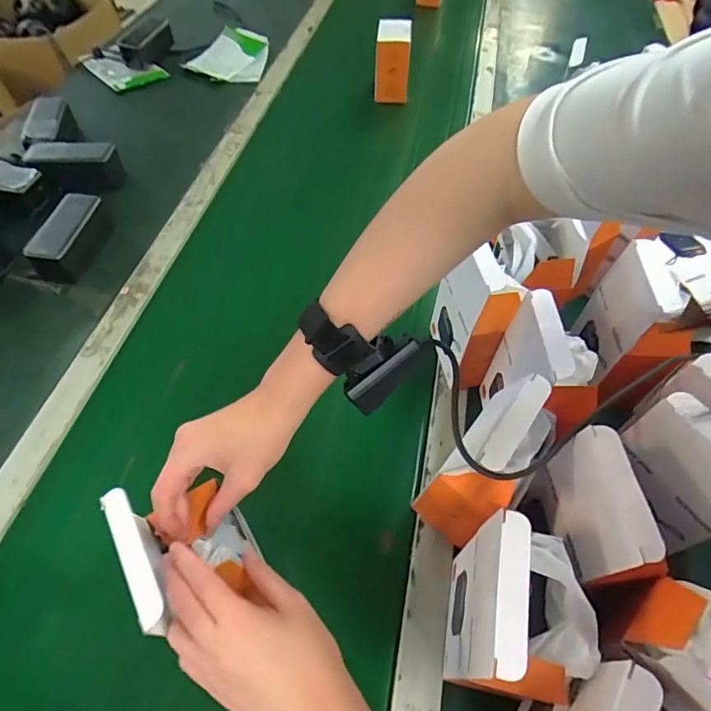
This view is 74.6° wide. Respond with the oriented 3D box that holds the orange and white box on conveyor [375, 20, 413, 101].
[{"bbox_3d":[0.076,-0.572,0.913,0.072,0.118,0.096,4,55,4],"label":"orange and white box on conveyor"}]

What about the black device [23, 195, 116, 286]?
[{"bbox_3d":[-0.400,-0.165,0.660,0.059,0.057,0.140,5,55,4],"label":"black device"}]

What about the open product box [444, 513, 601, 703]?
[{"bbox_3d":[0.119,0.195,0.346,0.079,0.171,0.096,12,56,9],"label":"open product box"}]

